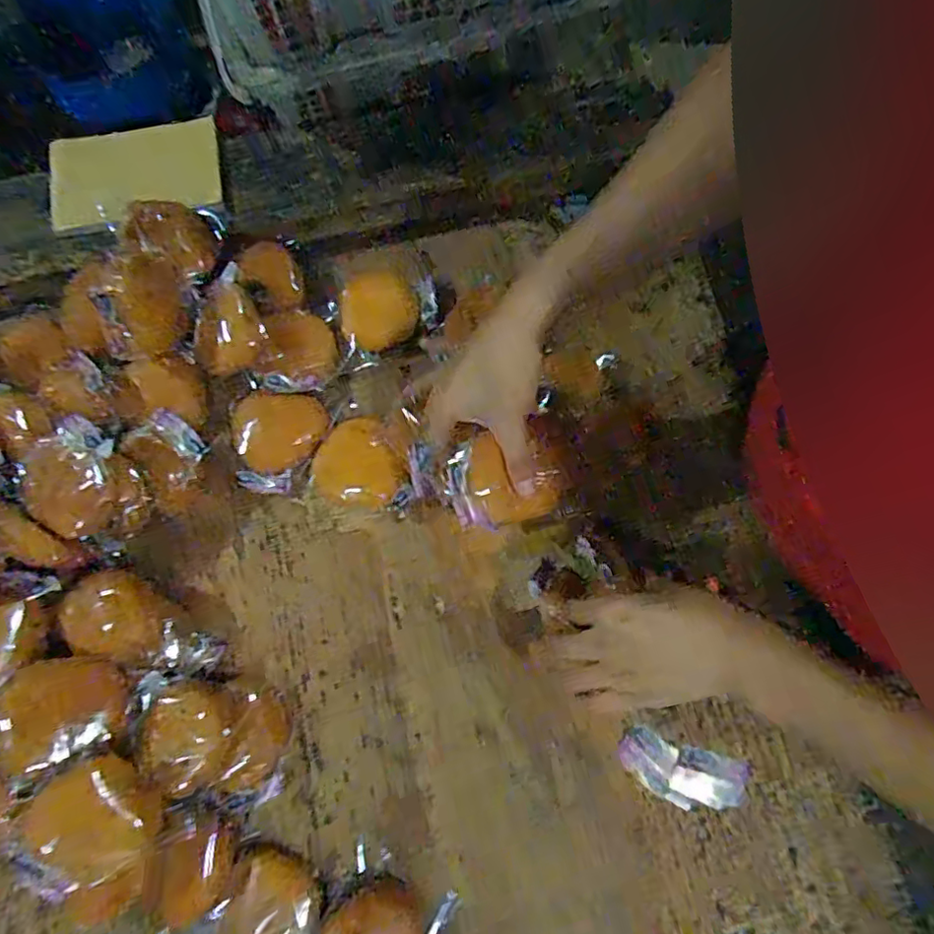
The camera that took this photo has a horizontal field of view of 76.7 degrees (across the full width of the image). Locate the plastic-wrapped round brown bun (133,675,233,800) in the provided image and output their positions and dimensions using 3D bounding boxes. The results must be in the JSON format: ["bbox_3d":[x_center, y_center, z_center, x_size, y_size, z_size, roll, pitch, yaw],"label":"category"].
[{"bbox_3d":[-0.234,0.224,0.497,0.068,0.035,0.086,-19,78,-5],"label":"plastic-wrapped round brown bun"}]

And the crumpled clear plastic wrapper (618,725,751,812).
[{"bbox_3d":[0.188,0.267,0.515,0.105,0.012,0.051,18,78,4],"label":"crumpled clear plastic wrapper"}]

